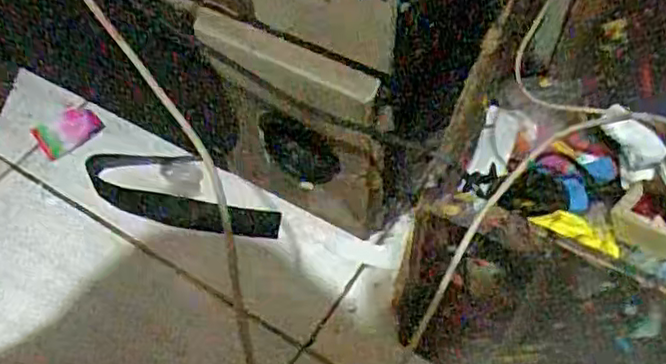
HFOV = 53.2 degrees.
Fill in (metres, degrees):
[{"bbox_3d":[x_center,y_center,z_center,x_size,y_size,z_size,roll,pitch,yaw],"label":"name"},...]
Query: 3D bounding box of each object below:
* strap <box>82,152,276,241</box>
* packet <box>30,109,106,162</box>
[{"bbox_3d":[-0.166,0.010,0.738,0.236,0.017,0.087,16,58,12],"label":"strap"},{"bbox_3d":[-0.333,-0.065,0.836,0.078,0.012,0.080,-35,53,-13],"label":"packet"}]

